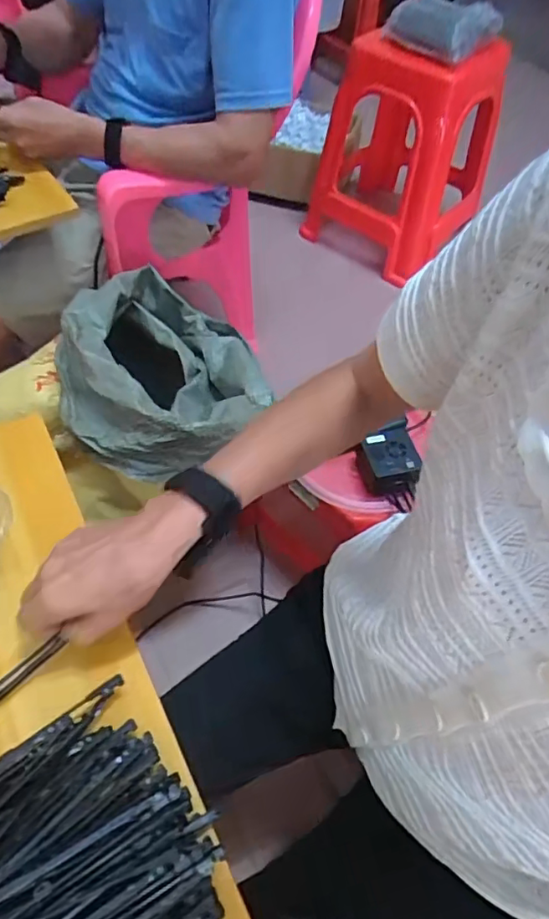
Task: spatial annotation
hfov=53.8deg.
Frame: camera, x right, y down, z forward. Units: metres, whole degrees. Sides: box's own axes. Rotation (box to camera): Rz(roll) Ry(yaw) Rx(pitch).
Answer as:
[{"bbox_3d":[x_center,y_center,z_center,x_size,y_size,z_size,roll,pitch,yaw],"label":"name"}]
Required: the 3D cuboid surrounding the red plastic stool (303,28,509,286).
[{"bbox_3d":[0.344,-0.817,1.424,0.409,0.509,0.409,28,58,15],"label":"red plastic stool"}]

